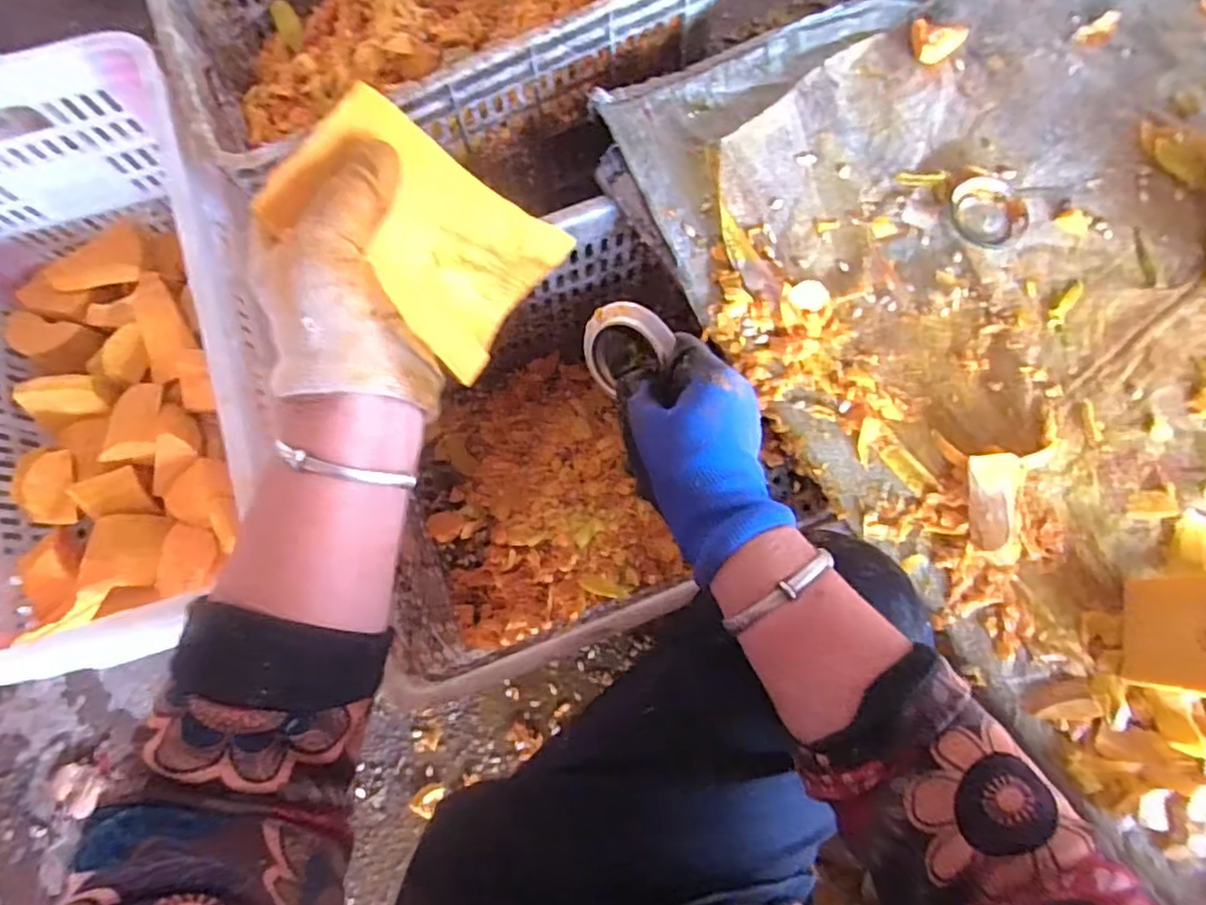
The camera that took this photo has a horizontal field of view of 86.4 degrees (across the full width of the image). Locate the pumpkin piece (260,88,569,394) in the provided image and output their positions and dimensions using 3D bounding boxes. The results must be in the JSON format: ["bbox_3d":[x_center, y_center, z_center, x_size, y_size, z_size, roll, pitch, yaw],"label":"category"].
[{"bbox_3d":[-0.087,-0.104,0.311,0.120,0.030,0.084,35,93,-30],"label":"pumpkin piece"}]

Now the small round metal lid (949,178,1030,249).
[{"bbox_3d":[0.330,-0.206,0.550,0.065,0.010,0.059,37,80,7],"label":"small round metal lid"}]

